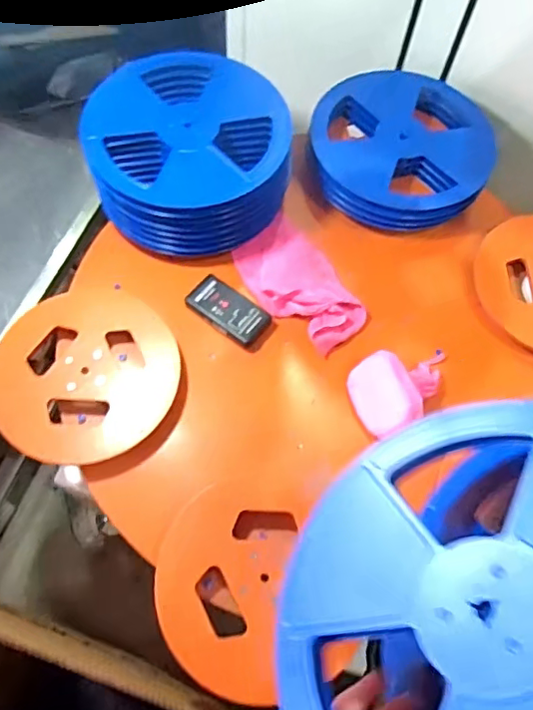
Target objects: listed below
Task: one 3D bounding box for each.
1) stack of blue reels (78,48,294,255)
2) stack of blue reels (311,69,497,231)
[{"bbox_3d":[-0.133,-0.338,0.945,0.312,0.148,0.302,-21,69,-11],"label":"stack of blue reels"},{"bbox_3d":[0.235,-0.379,1.007,0.312,0.073,0.316,7,66,0],"label":"stack of blue reels"}]

